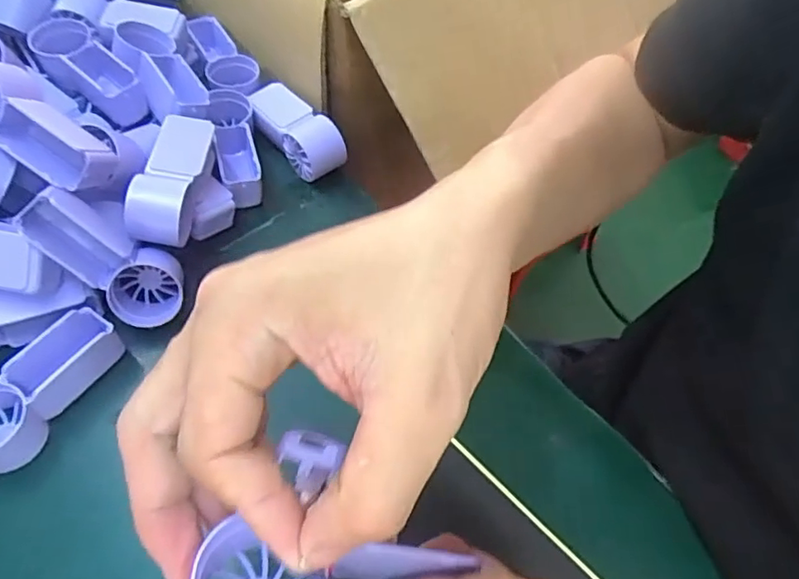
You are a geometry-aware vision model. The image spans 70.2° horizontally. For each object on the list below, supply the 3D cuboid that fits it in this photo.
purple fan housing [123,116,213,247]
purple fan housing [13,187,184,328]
[{"bbox_3d":[-0.142,-0.069,0.360,0.035,0.042,0.092,1,59,-5],"label":"purple fan housing"},{"bbox_3d":[-0.166,-0.017,0.328,0.042,0.100,0.045,0,52,46],"label":"purple fan housing"}]

